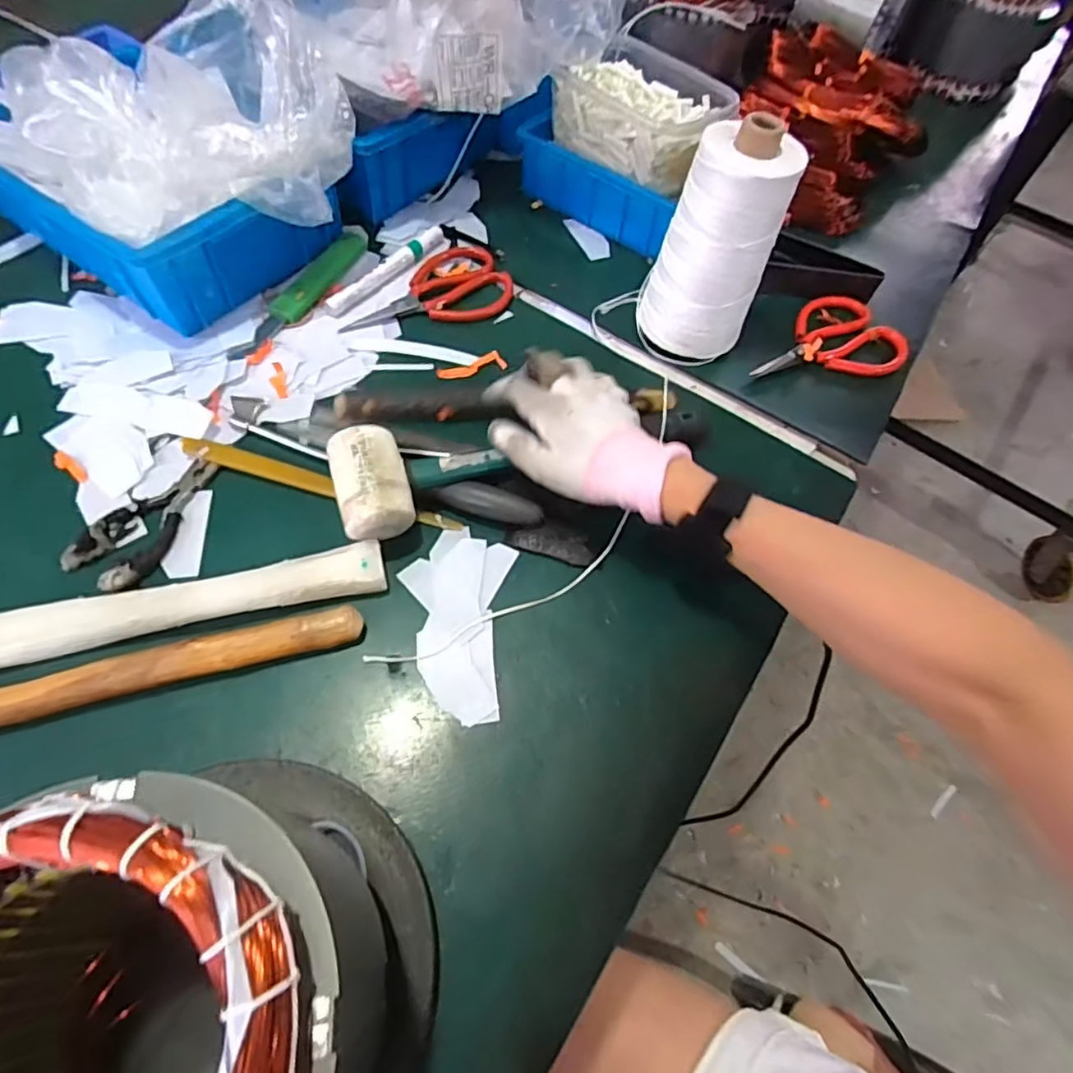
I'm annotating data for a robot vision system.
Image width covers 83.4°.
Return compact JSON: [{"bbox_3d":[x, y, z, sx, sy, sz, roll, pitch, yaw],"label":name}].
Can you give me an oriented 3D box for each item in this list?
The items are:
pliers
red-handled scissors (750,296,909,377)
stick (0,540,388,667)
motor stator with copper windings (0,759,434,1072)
[{"bbox_3d":[-0.264,-0.012,0.417,0.050,0.016,0.110,25,60,9],"label":"pliers"},{"bbox_3d":[0.259,-0.177,0.549,0.150,0.027,0.084,-14,62,-13],"label":"red-handled scissors"},{"bbox_3d":[-0.247,0.049,0.374,0.298,0.026,0.030,-12,61,-12],"label":"stick"},{"bbox_3d":[-0.126,0.168,0.221,0.146,0.169,0.160,2,59,-3],"label":"motor stator with copper windings"}]

